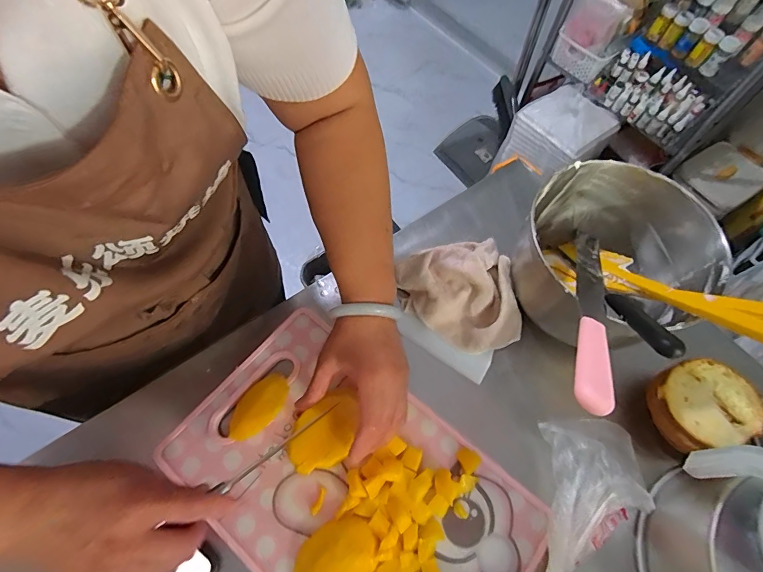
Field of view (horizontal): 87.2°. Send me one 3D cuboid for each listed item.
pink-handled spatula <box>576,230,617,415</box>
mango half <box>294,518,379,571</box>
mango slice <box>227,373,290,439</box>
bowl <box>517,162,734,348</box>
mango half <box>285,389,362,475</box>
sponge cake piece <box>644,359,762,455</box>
[{"bbox_3d":[0.209,0.006,0.402,0.028,0.016,0.349,29,33,11],"label":"pink-handled spatula"},{"bbox_3d":[-0.045,0.260,0.373,0.061,0.023,0.087,37,67,15],"label":"mango half"},{"bbox_3d":[-0.135,0.133,0.439,0.046,0.013,0.077,39,67,15],"label":"mango slice"},{"bbox_3d":[0.258,-0.020,0.460,0.187,0.116,0.204,1,63,-3],"label":"bowl"},{"bbox_3d":[-0.059,0.154,0.419,0.085,0.018,0.060,-34,70,-19],"label":"mango half"},{"bbox_3d":[0.349,0.130,0.437,0.091,0.046,0.089,1,63,-3],"label":"sponge cake piece"}]

